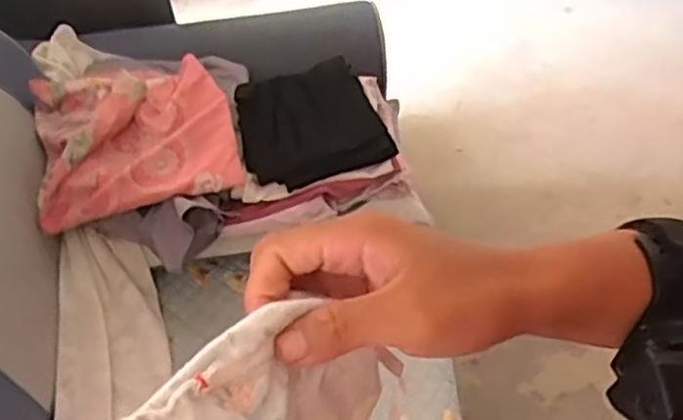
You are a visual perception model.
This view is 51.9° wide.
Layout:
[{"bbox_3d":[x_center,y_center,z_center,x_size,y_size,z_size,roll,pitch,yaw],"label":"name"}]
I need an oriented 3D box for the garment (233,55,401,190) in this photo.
[{"bbox_3d":[-0.055,-0.148,1.148,0.231,0.062,0.216,-16,49,-9],"label":"garment"}]

